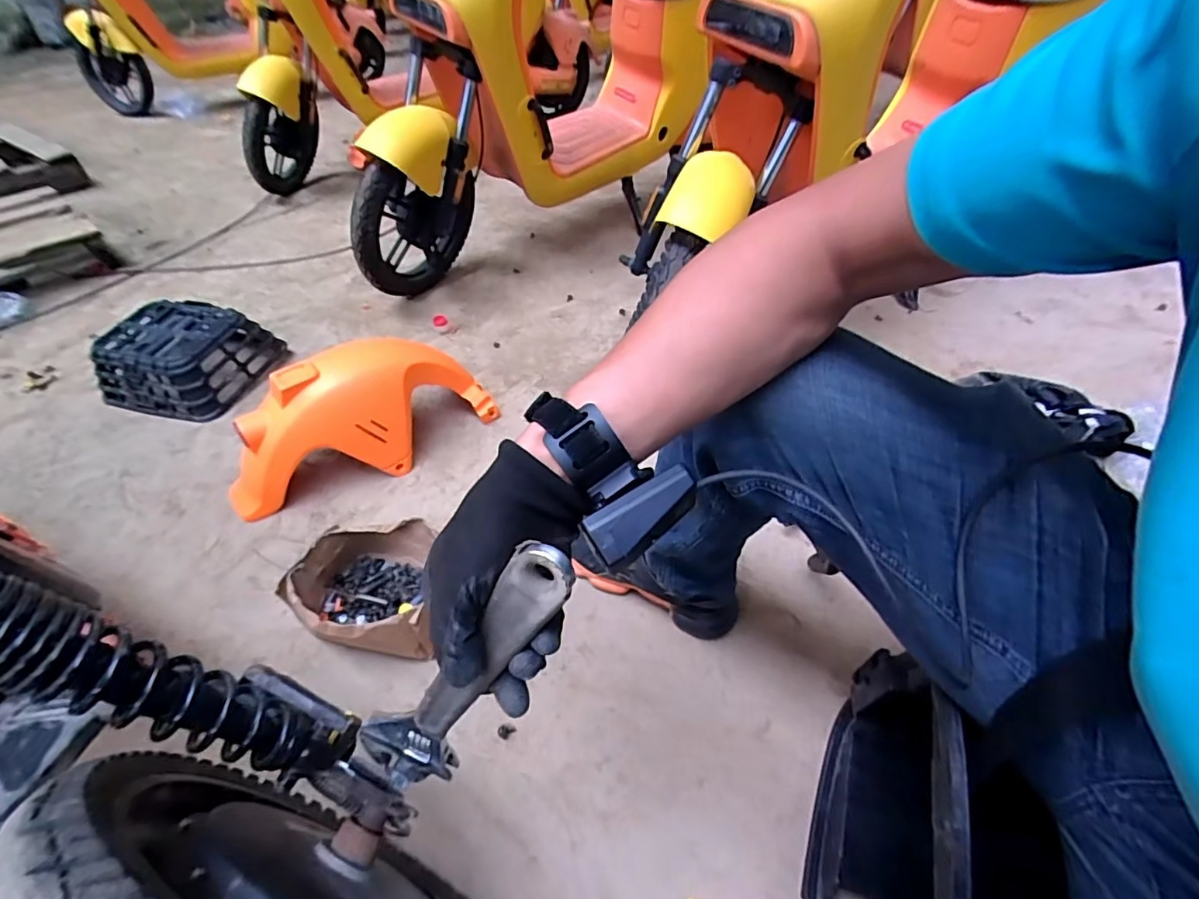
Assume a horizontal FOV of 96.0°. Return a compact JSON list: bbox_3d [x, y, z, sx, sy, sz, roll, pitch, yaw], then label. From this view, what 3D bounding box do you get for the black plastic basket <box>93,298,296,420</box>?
[{"bbox_3d":[-0.876,-0.200,1.143,0.285,0.124,0.256,10,45,12],"label":"black plastic basket"}]

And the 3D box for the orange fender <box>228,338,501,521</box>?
[{"bbox_3d":[-0.405,-0.053,0.918,0.432,0.189,0.138,-35,53,-29],"label":"orange fender"}]

